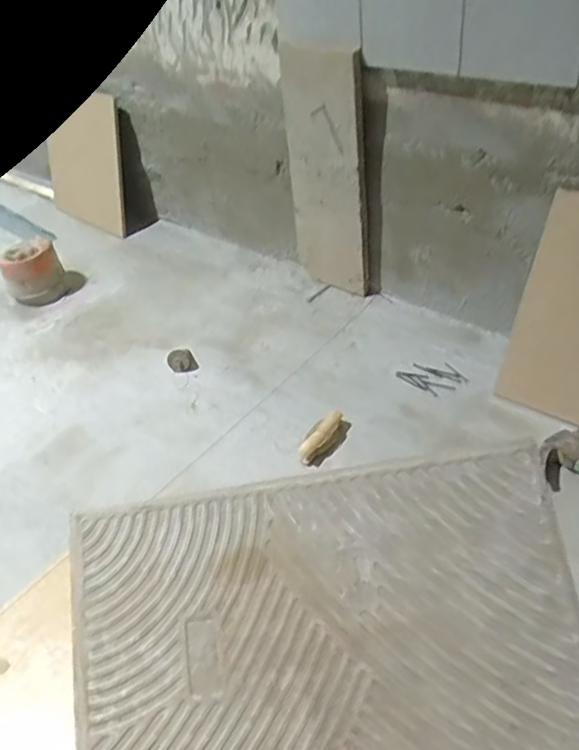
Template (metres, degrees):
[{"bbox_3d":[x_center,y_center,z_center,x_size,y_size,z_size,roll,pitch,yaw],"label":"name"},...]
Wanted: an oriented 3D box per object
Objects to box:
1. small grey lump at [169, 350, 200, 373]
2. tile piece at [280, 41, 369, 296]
[{"bbox_3d":[-0.180,-0.026,1.008,0.047,0.025,0.039,-19,43,-15],"label":"small grey lump"},{"bbox_3d":[0.065,-0.325,1.028,0.154,0.432,0.023,25,50,32],"label":"tile piece"}]

